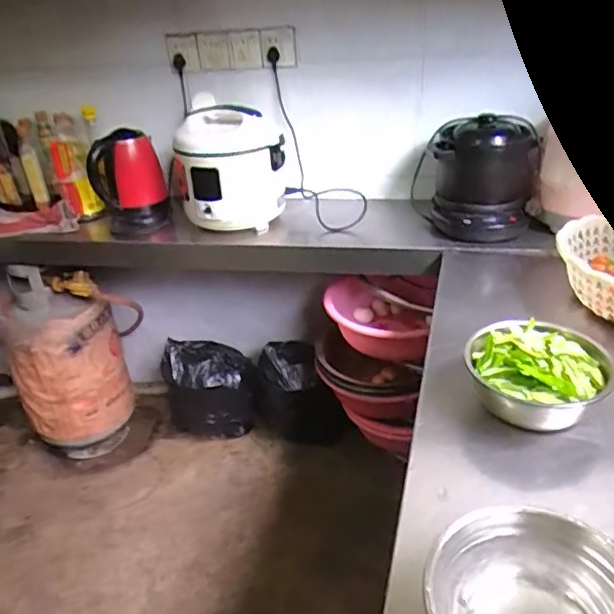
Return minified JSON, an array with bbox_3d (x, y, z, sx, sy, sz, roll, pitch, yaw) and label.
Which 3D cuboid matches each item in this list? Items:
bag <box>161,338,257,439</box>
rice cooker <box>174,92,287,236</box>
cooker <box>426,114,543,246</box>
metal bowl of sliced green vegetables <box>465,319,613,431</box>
[{"bbox_3d":[-0.287,0.273,1.732,0.260,0.313,0.190,-12,31,-14],"label":"bag"},{"bbox_3d":[-0.201,-0.375,1.441,0.253,0.260,0.327,-8,30,-8],"label":"rice cooker"},{"bbox_3d":[0.399,-0.296,1.286,0.237,0.234,0.187,8,32,18],"label":"cooker"},{"bbox_3d":[0.318,0.094,0.782,0.179,0.094,0.144,16,35,30],"label":"metal bowl of sliced green vegetables"}]

